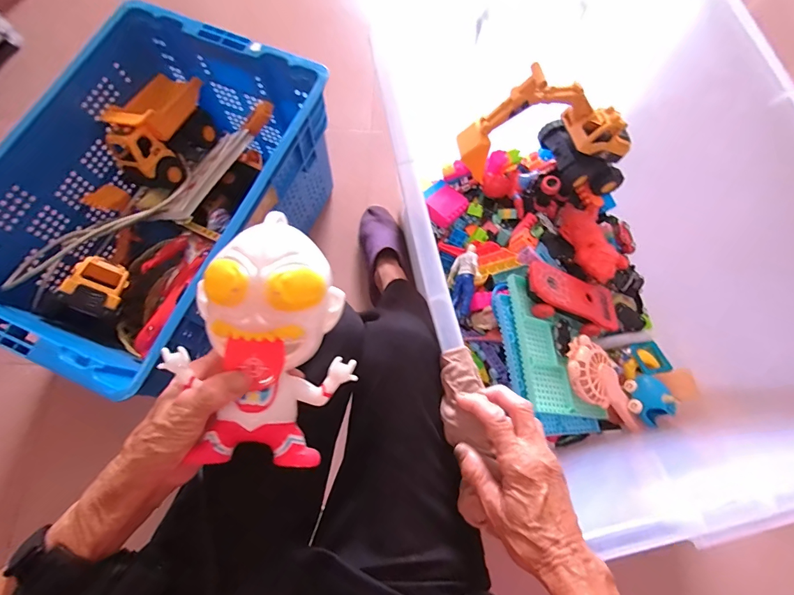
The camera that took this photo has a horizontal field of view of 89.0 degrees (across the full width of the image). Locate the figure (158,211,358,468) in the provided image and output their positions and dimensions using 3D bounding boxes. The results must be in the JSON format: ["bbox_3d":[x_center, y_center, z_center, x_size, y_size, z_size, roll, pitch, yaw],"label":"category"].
[{"bbox_3d":[-0.104,0.035,0.325,0.128,0.080,0.189,20,92,-24],"label":"figure"}]

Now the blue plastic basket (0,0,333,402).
[{"bbox_3d":[-0.406,-0.158,0.721,0.387,0.263,0.569,23,73,6],"label":"blue plastic basket"}]

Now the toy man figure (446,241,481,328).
[{"bbox_3d":[0.122,-0.026,0.752,0.049,0.039,0.168,11,73,2],"label":"toy man figure"}]

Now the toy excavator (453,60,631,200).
[{"bbox_3d":[0.280,-0.296,0.723,0.307,0.171,0.110,9,73,1],"label":"toy excavator"}]

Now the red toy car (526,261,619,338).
[{"bbox_3d":[0.315,0.003,0.729,0.196,0.035,0.099,20,71,-20],"label":"red toy car"}]

